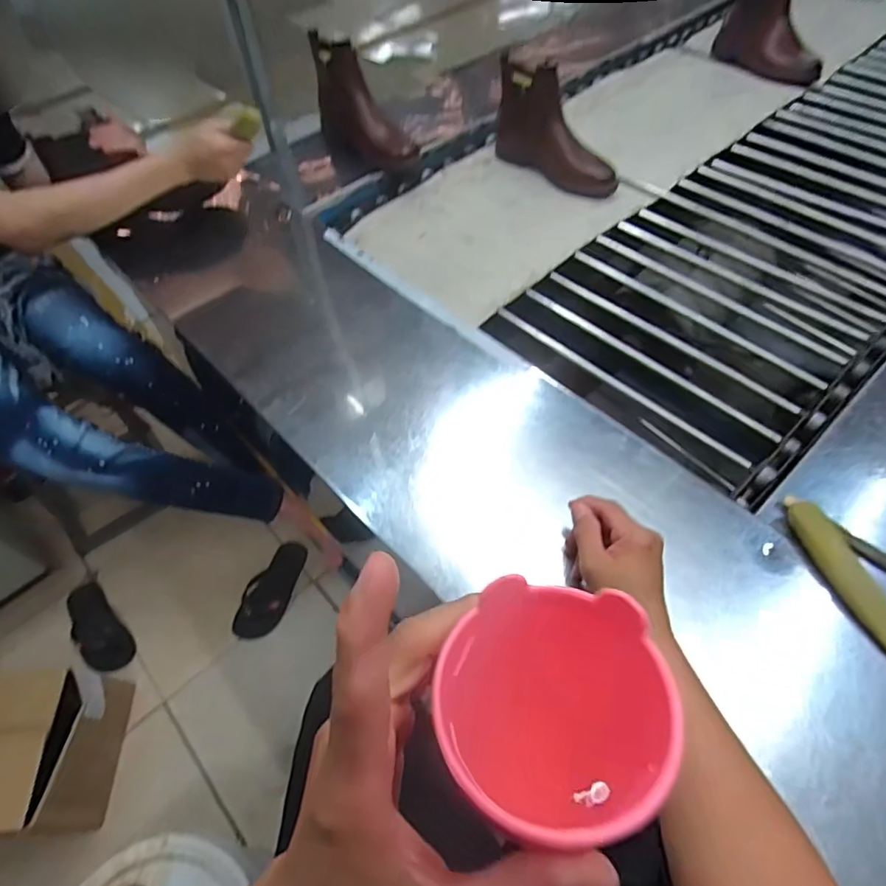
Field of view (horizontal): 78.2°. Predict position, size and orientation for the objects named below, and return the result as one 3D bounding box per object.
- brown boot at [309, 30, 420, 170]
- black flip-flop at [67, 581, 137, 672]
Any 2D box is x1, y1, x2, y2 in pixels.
[{"bbox_3d":[-0.150,-0.603,1.008,0.076,0.194,0.245,-35,61,-19],"label":"brown boot"},{"bbox_3d":[-0.818,0.428,1.281,0.094,0.031,0.250,-41,63,-22],"label":"black flip-flop"}]

